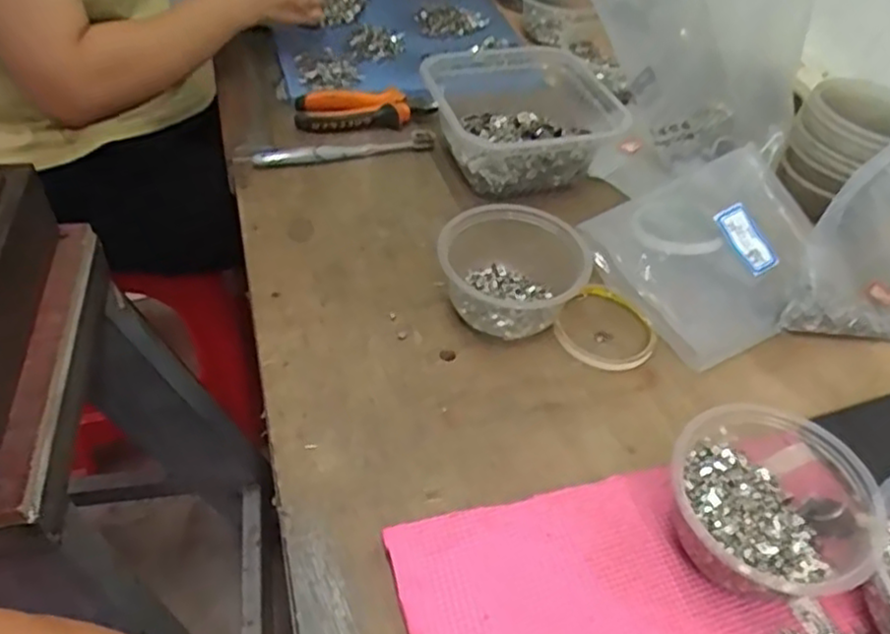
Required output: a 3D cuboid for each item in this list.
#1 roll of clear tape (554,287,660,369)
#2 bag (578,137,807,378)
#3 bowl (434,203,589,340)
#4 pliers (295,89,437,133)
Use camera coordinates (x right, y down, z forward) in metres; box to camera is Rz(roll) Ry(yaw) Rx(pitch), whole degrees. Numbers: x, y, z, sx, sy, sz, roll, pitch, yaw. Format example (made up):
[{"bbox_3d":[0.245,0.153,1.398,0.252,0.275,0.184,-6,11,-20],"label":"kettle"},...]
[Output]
[{"bbox_3d":[0.132,0.008,0.564,0.077,0.012,0.083,22,49,17],"label":"roll of clear tape"},{"bbox_3d":[0.244,-0.061,0.610,0.223,0.029,0.157,-28,72,-23],"label":"bag"},{"bbox_3d":[0.053,-0.037,0.552,0.109,0.079,0.101,1,46,-2],"label":"bowl"},{"bbox_3d":[-0.084,-0.222,0.742,0.145,0.029,0.055,-3,47,-6],"label":"pliers"}]

